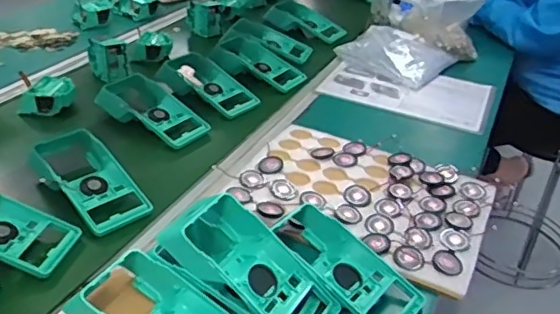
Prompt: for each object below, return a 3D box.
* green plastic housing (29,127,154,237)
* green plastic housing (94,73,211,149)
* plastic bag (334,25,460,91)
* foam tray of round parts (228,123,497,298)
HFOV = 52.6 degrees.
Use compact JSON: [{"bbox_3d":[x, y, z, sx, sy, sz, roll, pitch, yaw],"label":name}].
[{"bbox_3d":[-0.250,0.030,0.738,0.189,0.044,0.095,31,41,34],"label":"green plastic housing"},{"bbox_3d":[-0.203,-0.076,0.915,0.188,0.052,0.098,25,38,28],"label":"green plastic housing"},{"bbox_3d":[0.228,-0.212,1.158,0.211,0.052,0.179,23,37,25],"label":"plastic bag"},{"bbox_3d":[0.112,0.047,0.766,0.316,0.019,0.248,18,35,19],"label":"foam tray of round parts"}]

